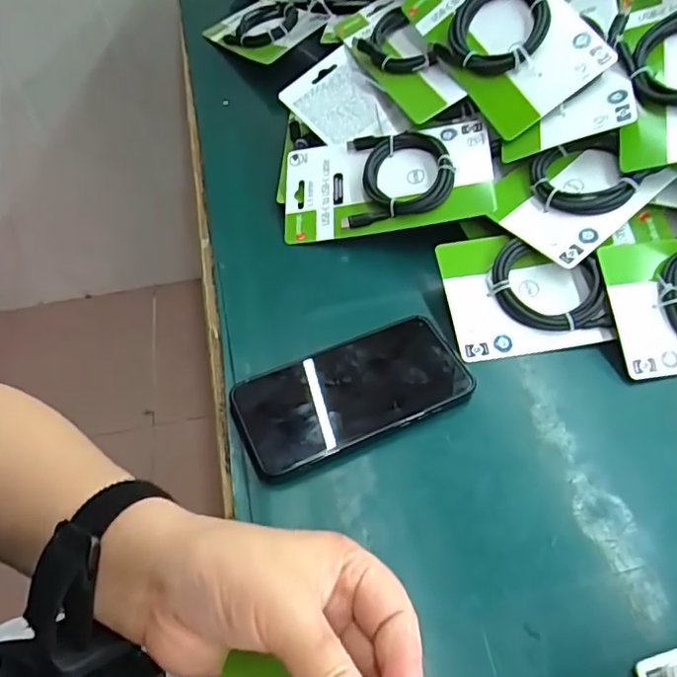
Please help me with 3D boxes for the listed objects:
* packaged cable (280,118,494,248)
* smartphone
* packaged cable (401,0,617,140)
[{"bbox_3d":[0.039,-0.136,0.495,0.175,0.019,0.095,-7,67,13],"label":"packaged cable"},{"bbox_3d":[0.011,0.035,0.394,0.155,0.013,0.075,-21,53,-13],"label":"smartphone"},{"bbox_3d":[0.138,-0.265,0.490,0.105,0.026,0.176,-33,67,15],"label":"packaged cable"}]

